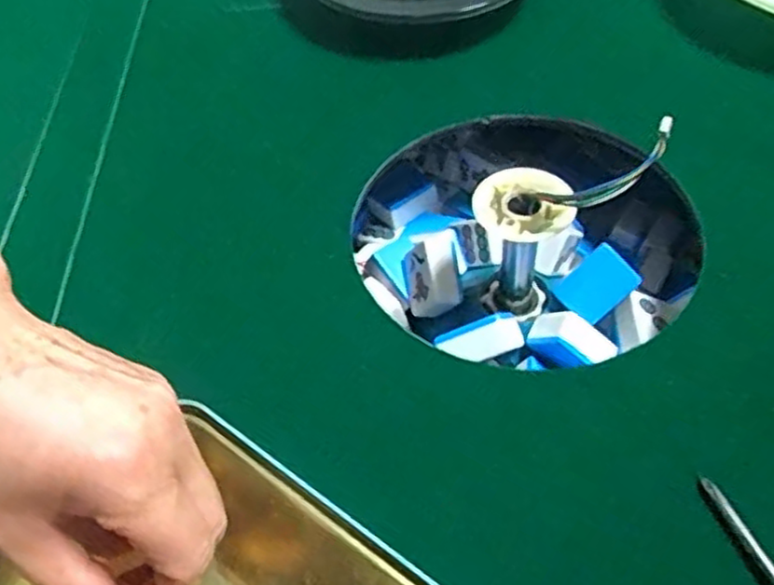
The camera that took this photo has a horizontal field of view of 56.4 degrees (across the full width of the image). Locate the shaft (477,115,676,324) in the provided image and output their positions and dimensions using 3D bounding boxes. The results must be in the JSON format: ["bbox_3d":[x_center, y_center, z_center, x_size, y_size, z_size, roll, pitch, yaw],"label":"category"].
[{"bbox_3d":[0.103,-0.037,0.427,0.104,0.113,0.053,2,52,8],"label":"shaft"}]

